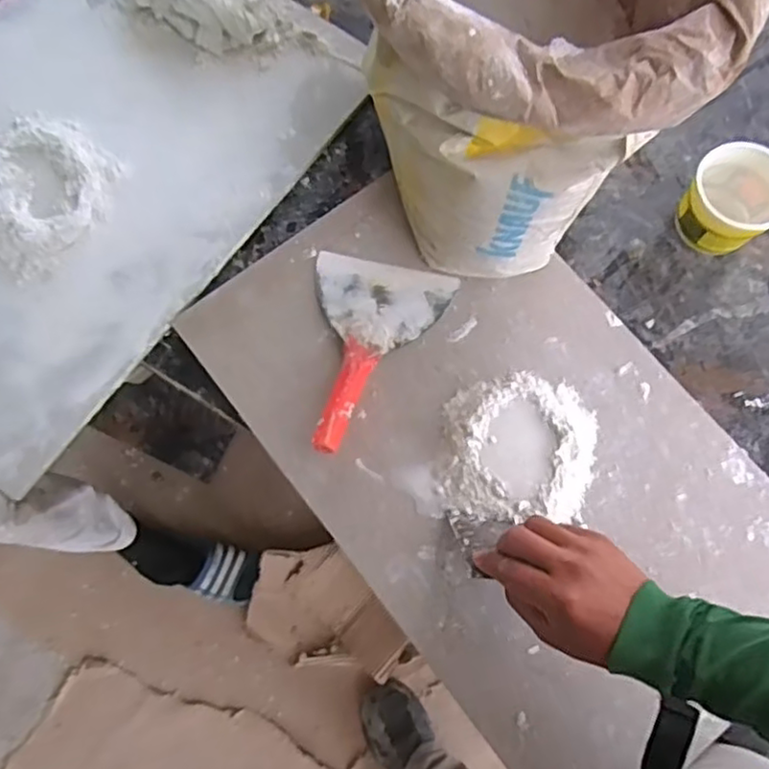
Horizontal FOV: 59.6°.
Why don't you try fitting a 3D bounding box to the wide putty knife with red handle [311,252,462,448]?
[{"bbox_3d":[-0.016,-0.032,0.637,0.135,0.040,0.198,12,74,3],"label":"wide putty knife with red handle"}]

